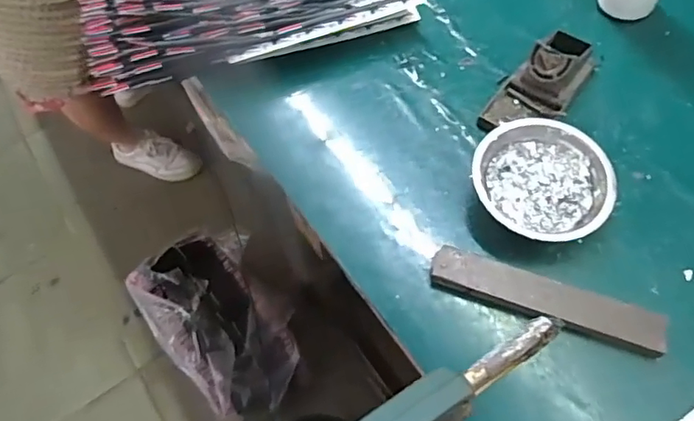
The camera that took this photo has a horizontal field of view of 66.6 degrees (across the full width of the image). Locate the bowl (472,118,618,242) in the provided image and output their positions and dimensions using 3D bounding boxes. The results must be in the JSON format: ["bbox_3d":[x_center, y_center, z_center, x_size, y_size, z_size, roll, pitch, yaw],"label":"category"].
[{"bbox_3d":[0.185,-0.026,0.512,0.123,0.036,0.126,-1,61,2],"label":"bowl"}]

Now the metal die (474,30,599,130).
[{"bbox_3d":[0.217,-0.147,0.566,0.069,0.063,0.157,36,68,20],"label":"metal die"}]

